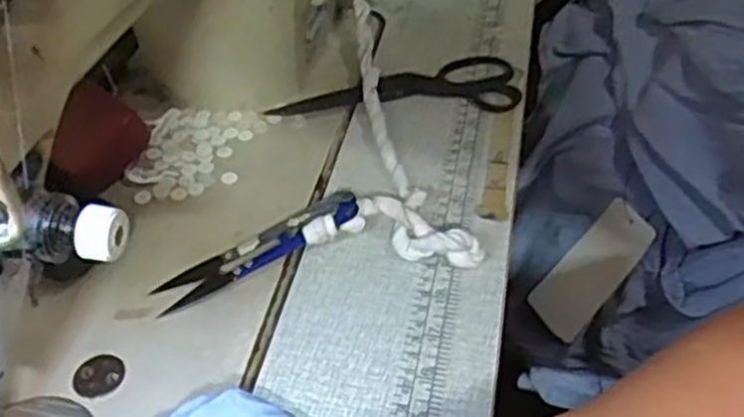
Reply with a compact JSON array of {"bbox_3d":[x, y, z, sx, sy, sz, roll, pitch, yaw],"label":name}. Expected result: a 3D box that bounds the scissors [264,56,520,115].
[{"bbox_3d":[0.016,-0.085,0.542,0.168,0.007,0.064,-4,43,-2],"label":"scissors"}]

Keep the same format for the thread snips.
[{"bbox_3d":[-0.061,0.021,0.422,0.115,0.010,0.025,-28,49,-9],"label":"thread snips"}]

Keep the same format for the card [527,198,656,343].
[{"bbox_3d":[0.176,0.049,0.627,0.006,0.117,0.053,10,33,-45],"label":"card"}]

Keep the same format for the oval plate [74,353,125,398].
[{"bbox_3d":[-0.133,0.081,0.379,0.023,0.004,0.024,20,47,22],"label":"oval plate"}]

